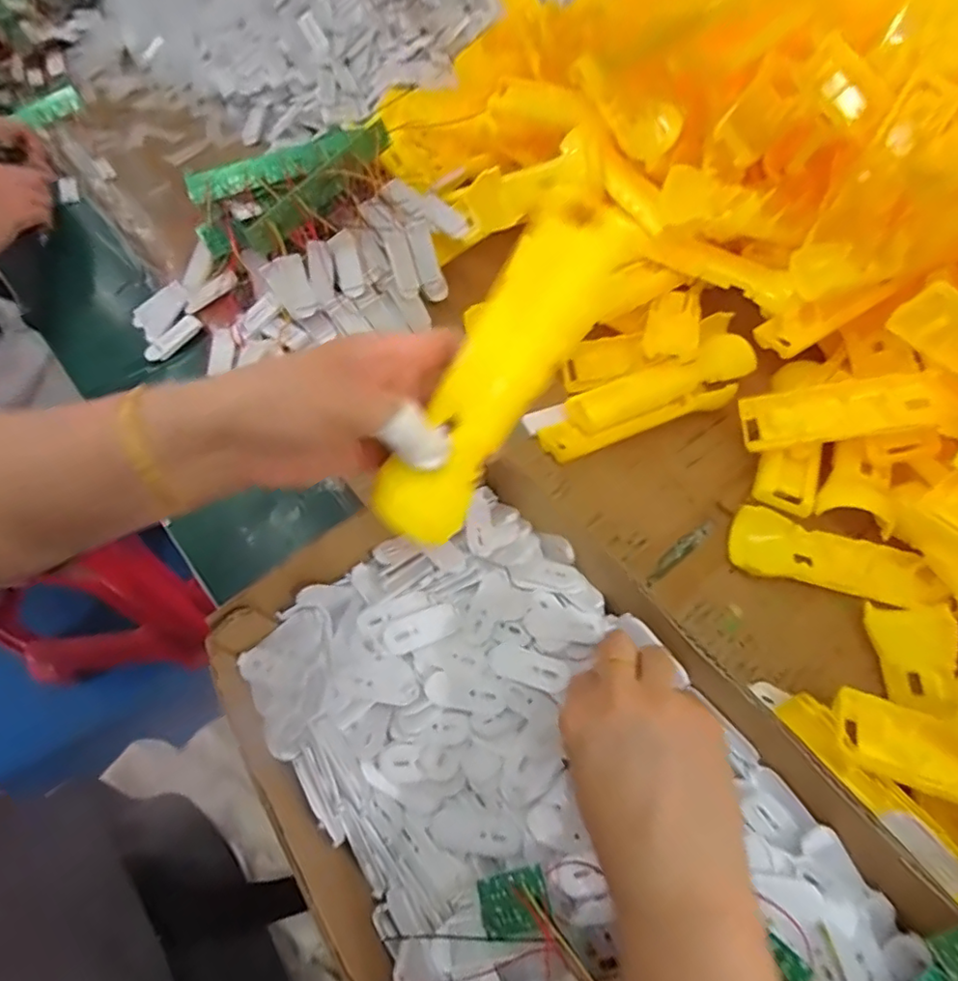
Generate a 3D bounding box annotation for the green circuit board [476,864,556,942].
[{"bbox_3d":[0.018,0.205,0.283,0.034,0.004,0.028,-22,52,7],"label":"green circuit board"}]

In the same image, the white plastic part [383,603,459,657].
[{"bbox_3d":[-0.036,0.087,0.359,0.047,0.006,0.020,-22,63,-12],"label":"white plastic part"}]

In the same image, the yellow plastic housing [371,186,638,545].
[{"bbox_3d":[0.005,-0.048,0.258,0.040,0.018,0.167,39,109,19],"label":"yellow plastic housing"}]

